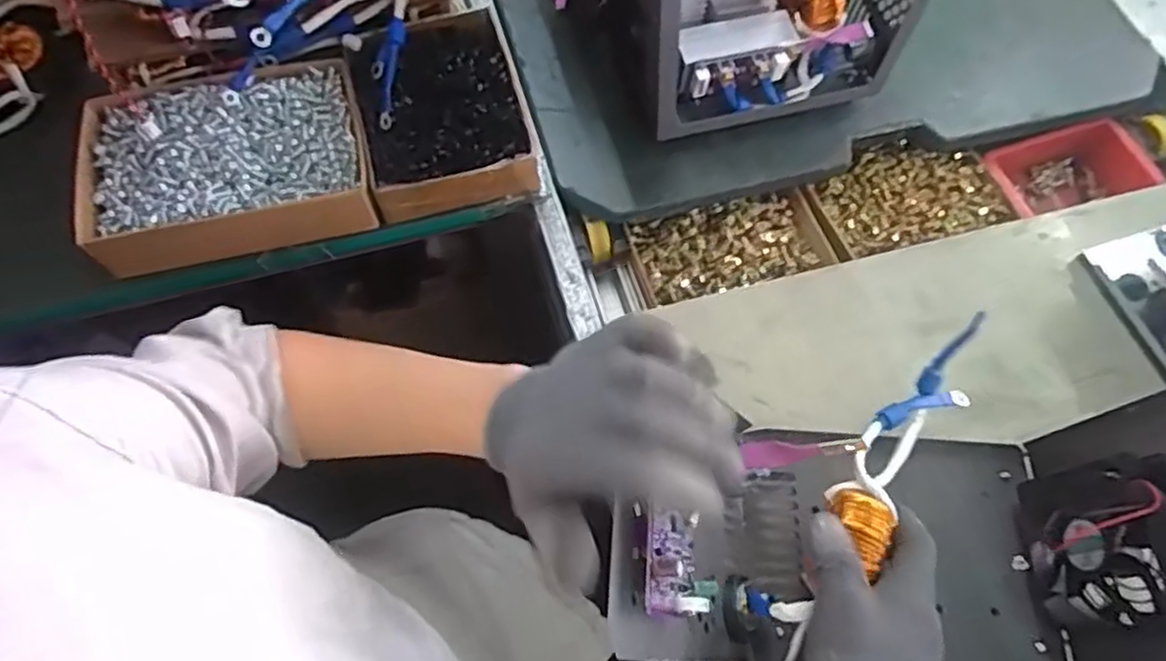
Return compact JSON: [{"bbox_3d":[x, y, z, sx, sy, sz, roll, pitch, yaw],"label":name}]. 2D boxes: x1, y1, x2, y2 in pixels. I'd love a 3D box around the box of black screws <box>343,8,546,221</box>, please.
[{"bbox_3d":[-0.122,-0.189,0.586,0.129,0.053,0.178,-14,67,-8],"label":"box of black screws"}]

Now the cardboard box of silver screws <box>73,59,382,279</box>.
[{"bbox_3d":[-0.284,-0.132,0.562,0.213,0.041,0.151,-13,67,-7],"label":"cardboard box of silver screws"}]

